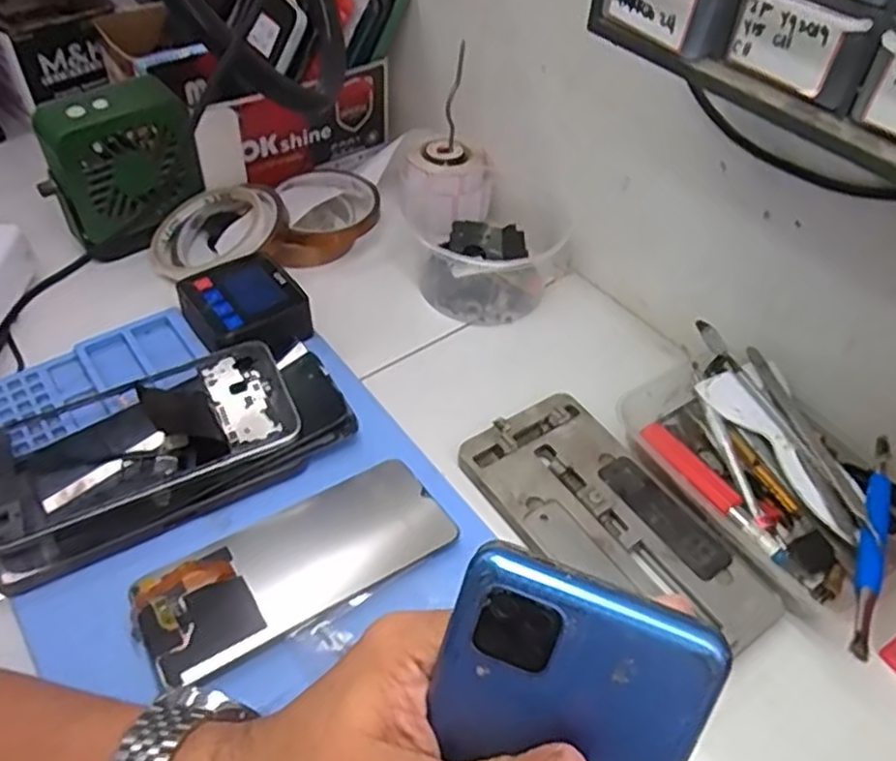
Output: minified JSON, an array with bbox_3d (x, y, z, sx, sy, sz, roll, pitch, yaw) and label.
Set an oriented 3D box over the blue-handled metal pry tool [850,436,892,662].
[{"bbox_3d":[0.220,0.081,0.373,0.012,0.011,0.136,22,50,16],"label":"blue-handled metal pry tool"}]

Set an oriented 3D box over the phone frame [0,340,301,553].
[{"bbox_3d":[-0.173,0.032,0.403,0.167,0.013,0.082,-20,54,-15],"label":"phone frame"}]

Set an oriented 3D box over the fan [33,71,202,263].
[{"bbox_3d":[-0.233,-0.152,0.520,0.100,0.114,0.034,-26,55,-25],"label":"fan"}]

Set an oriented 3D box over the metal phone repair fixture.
[{"bbox_3d":[0.091,0.082,0.405,0.090,0.018,0.176,-26,55,-25],"label":"metal phone repair fixture"}]

